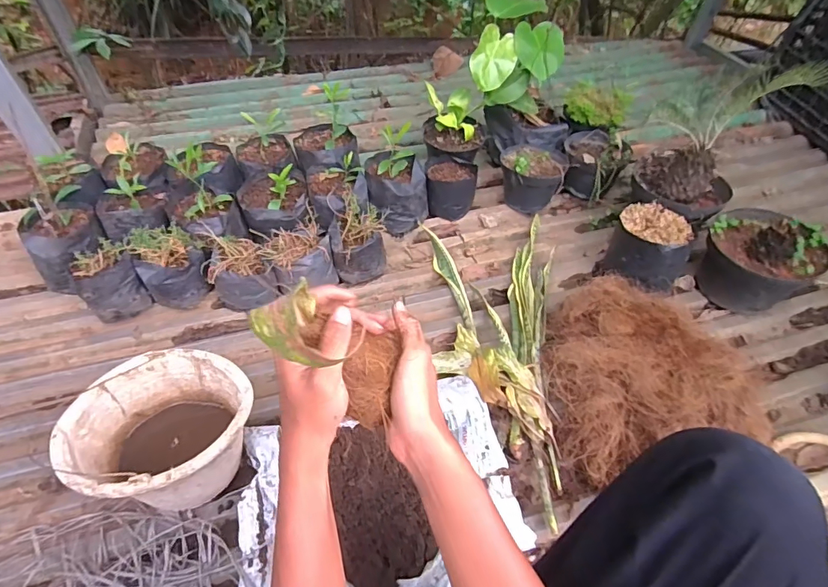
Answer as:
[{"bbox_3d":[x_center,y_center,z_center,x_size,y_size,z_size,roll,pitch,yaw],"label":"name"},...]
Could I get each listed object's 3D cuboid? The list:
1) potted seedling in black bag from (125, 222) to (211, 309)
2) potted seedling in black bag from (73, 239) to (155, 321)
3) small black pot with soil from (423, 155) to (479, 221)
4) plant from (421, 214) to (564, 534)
[{"bbox_3d":[-0.507,-0.052,0.963,0.132,0.135,0.139,3,52,-3],"label":"potted seedling in black bag"},{"bbox_3d":[-0.621,-0.016,0.934,0.113,0.143,0.090,-33,62,-27],"label":"potted seedling in black bag"},{"bbox_3d":[0.092,-0.272,1.170,0.131,0.108,0.118,9,51,2],"label":"small black pot with soil"},{"bbox_3d":[0.170,0.084,0.906,0.283,0.062,0.684,3,52,-3],"label":"plant"}]

